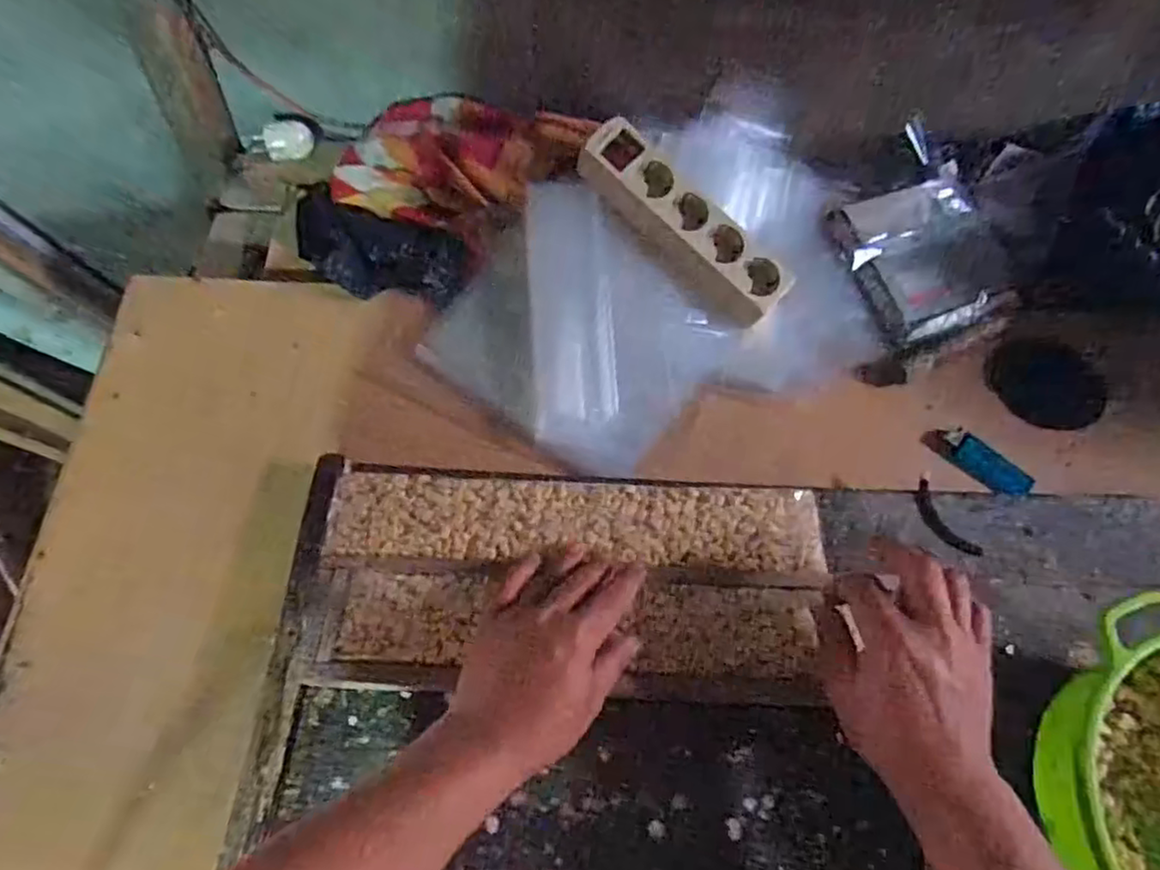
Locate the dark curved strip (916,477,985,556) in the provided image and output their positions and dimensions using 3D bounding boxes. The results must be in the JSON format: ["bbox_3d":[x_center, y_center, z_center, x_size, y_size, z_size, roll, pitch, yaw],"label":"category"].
[{"bbox_3d":[0.292,0.069,0.541,0.024,0.007,0.070,-27,68,-12],"label":"dark curved strip"}]

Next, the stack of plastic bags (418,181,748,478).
[{"bbox_3d":[0.002,-0.092,0.608,0.230,0.032,0.212,38,81,4],"label":"stack of plastic bags"}]

